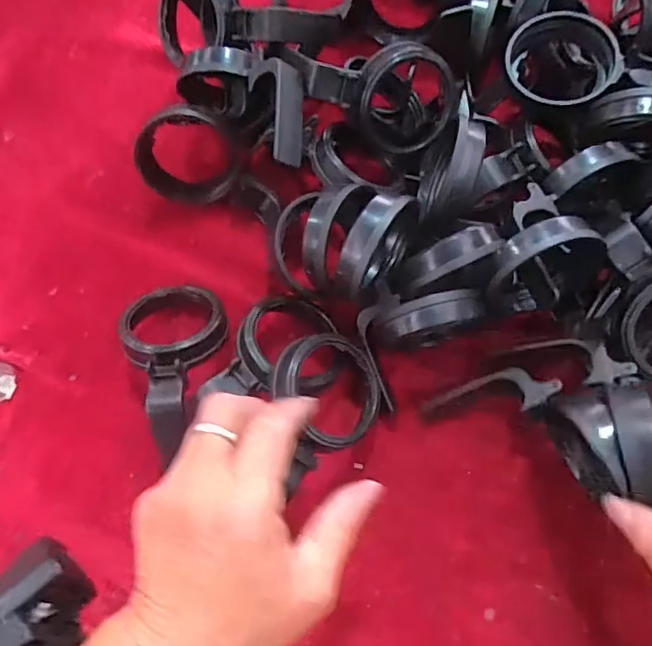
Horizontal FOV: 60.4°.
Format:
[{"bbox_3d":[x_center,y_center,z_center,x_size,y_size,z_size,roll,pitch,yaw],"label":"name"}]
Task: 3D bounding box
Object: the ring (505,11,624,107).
[{"bbox_3d":[0.155,-0.178,0.377,0.064,0.029,0.077,-31,72,-7],"label":"ring"}]

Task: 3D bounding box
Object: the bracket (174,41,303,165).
[{"bbox_3d":[-0.053,-0.152,0.382,0.050,0.049,0.129,-42,55,-11],"label":"bracket"}]

